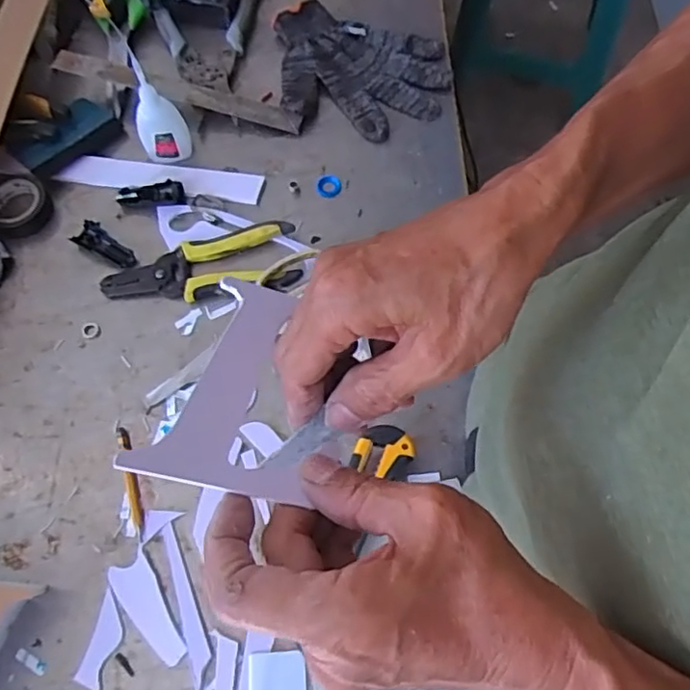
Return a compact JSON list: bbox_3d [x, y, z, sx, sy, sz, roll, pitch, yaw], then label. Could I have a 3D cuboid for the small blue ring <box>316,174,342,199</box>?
[{"bbox_3d":[-0.015,-0.152,0.597,0.023,0.004,0.026,-4,67,0],"label":"small blue ring"}]

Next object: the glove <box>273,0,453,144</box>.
[{"bbox_3d":[0.008,-0.280,0.638,0.188,0.020,0.148,19,69,9],"label":"glove"}]

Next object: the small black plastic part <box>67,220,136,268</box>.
[{"bbox_3d":[-0.218,-0.092,0.572,0.063,0.009,0.025,27,71,12],"label":"small black plastic part"}]

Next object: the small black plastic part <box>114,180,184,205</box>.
[{"bbox_3d":[-0.185,-0.143,0.590,0.064,0.009,0.021,-6,67,-1],"label":"small black plastic part"}]

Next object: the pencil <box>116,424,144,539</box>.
[{"bbox_3d":[-0.168,0.106,0.489,0.009,0.005,0.089,-16,68,-5],"label":"pencil"}]

